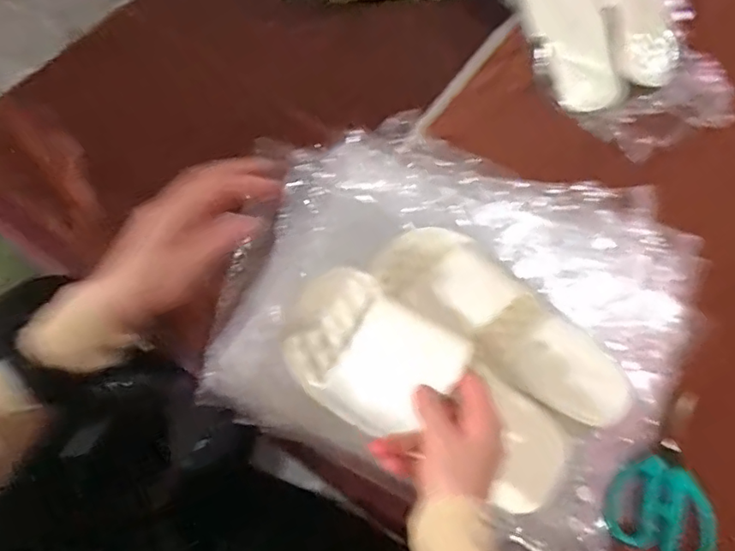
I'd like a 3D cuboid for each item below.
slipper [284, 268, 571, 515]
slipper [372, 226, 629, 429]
[{"bbox_3d":[0.061,0.101,0.479,0.269,0.068,0.103,34,66,-10],"label":"slipper"},{"bbox_3d":[0.132,0.044,0.558,0.269,0.056,0.101,36,69,18],"label":"slipper"}]

